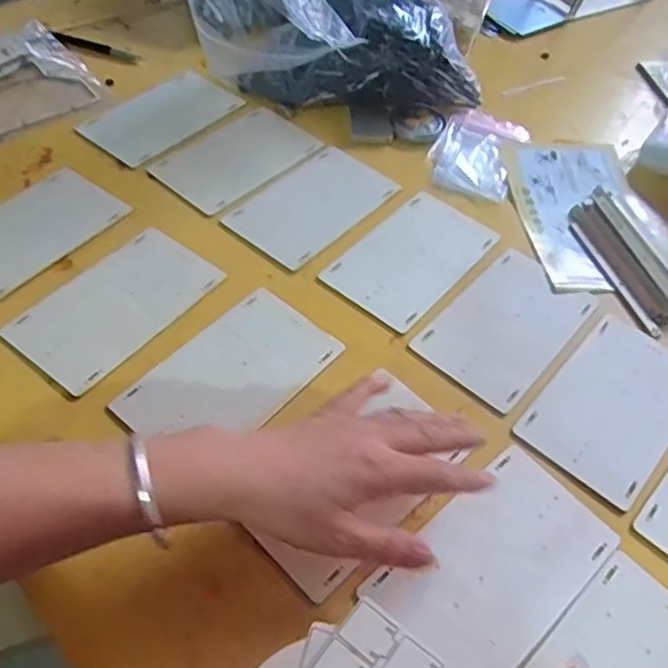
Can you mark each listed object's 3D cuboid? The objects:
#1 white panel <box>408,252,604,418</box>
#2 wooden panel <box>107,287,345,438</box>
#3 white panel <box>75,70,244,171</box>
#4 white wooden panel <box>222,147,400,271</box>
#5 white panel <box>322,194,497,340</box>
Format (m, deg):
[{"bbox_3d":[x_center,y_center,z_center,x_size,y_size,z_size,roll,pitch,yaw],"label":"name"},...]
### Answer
[{"bbox_3d":[0.155,-0.010,0.579,0.099,0.004,0.164,37,57,22],"label":"white panel"},{"bbox_3d":[-0.079,0.031,0.519,0.099,0.004,0.165,35,57,21],"label":"wooden panel"},{"bbox_3d":[-0.189,-0.248,0.728,0.102,0.008,0.182,32,56,19],"label":"white panel"},{"bbox_3d":[-0.020,-0.133,0.654,0.101,0.007,0.165,35,57,21],"label":"white wooden panel"},{"bbox_3d":[0.075,-0.075,0.618,0.099,0.005,0.168,35,57,20],"label":"white panel"}]

